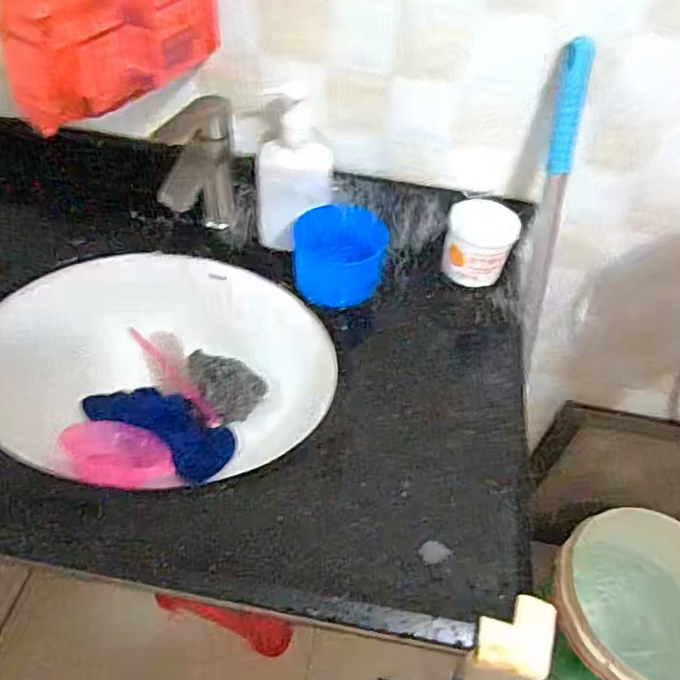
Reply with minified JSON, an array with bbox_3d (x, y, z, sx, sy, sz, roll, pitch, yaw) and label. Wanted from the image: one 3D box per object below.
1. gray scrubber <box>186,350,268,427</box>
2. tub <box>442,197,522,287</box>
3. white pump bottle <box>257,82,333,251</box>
[{"bbox_3d":[-0.154,0.047,0.756,0.085,0.046,0.125,-29,58,-26],"label":"gray scrubber"},{"bbox_3d":[0.167,-0.116,0.697,0.081,0.075,0.071,19,51,11],"label":"tub"},{"bbox_3d":[-0.054,-0.194,0.672,0.089,0.177,0.064,0,50,-5],"label":"white pump bottle"}]

